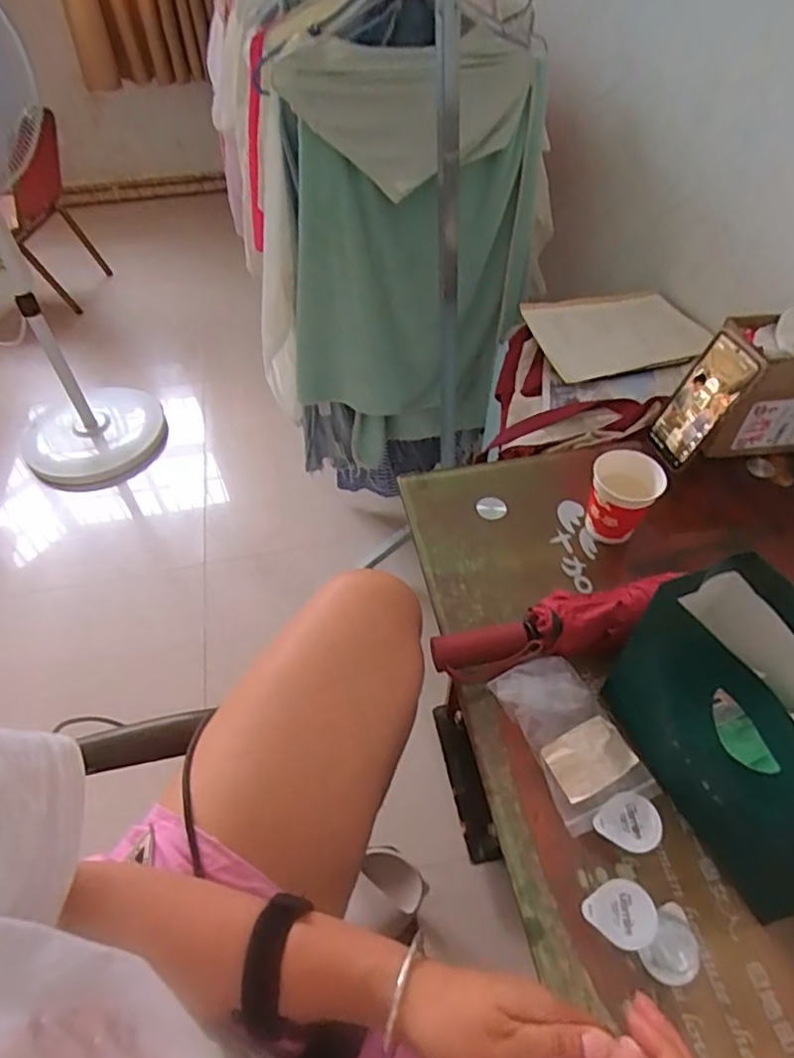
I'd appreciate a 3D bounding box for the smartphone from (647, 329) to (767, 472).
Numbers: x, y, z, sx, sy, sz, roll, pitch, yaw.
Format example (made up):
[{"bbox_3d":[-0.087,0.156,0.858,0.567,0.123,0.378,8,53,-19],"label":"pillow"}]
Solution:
[{"bbox_3d":[0.362,-0.150,0.733,0.015,0.161,0.071,-3,52,-24],"label":"smartphone"}]

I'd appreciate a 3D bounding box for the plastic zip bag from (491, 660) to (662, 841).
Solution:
[{"bbox_3d":[0.153,0.179,0.534,0.086,0.023,0.137,-20,58,-17],"label":"plastic zip bag"}]

